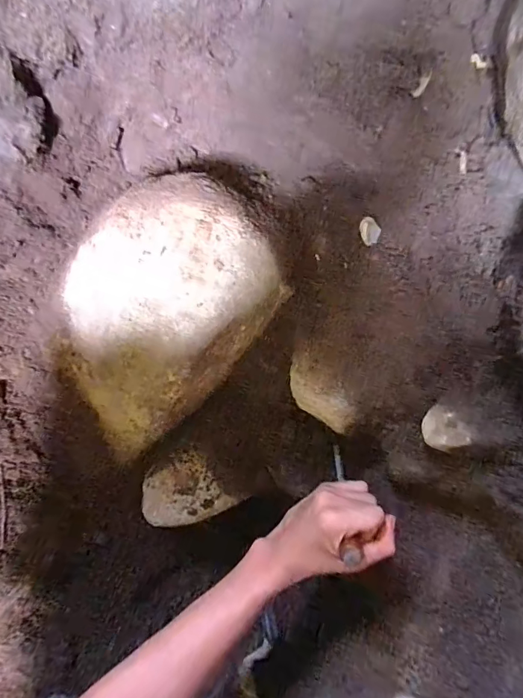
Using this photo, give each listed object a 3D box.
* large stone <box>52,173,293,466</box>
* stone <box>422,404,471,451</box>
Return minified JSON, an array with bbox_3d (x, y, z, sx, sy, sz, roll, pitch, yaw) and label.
[{"bbox_3d":[-0.119,-0.042,0.495,0.208,0.333,0.160,44,30,13],"label":"large stone"},{"bbox_3d":[0.180,0.079,0.397,0.032,0.030,0.043,-31,68,-12],"label":"stone"}]

